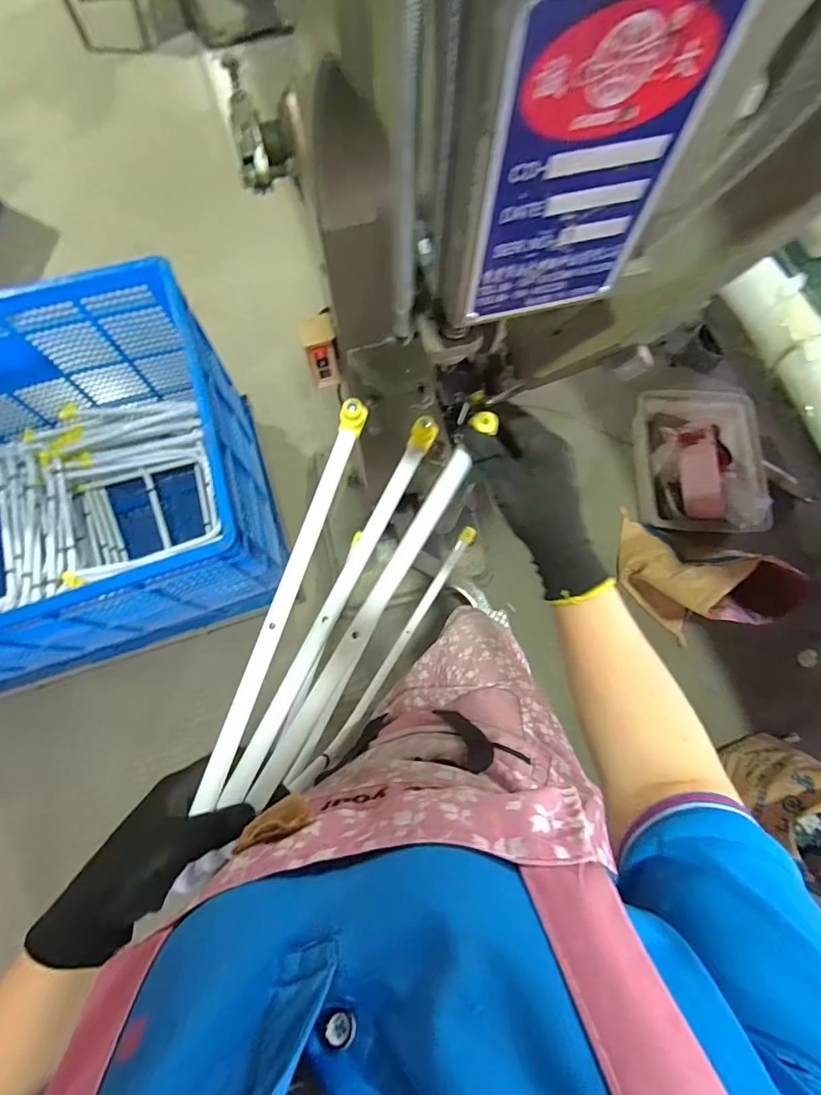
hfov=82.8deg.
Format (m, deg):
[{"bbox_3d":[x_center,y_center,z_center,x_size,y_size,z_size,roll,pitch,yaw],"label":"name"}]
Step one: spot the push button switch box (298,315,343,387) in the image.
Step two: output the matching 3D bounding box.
[{"bbox_3d":[-0.132,-0.293,0.704,0.052,0.106,0.055,-18,76,-5],"label":"push button switch box"}]

